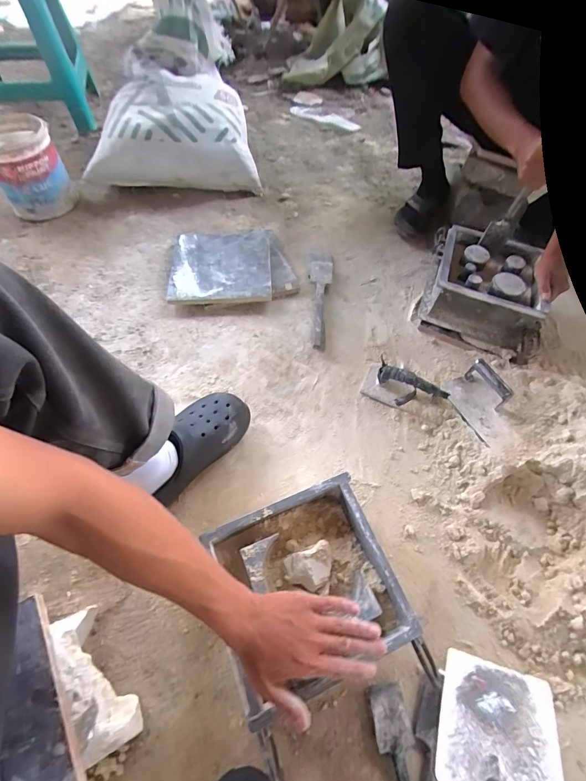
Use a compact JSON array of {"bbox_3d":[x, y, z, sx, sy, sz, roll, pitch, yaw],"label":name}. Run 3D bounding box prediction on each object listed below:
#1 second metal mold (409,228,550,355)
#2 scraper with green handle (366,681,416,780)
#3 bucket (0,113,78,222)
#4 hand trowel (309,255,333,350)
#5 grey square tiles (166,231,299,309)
[{"bbox_3d":[0.473,-0.256,0.916,0.266,0.142,0.280,23,61,9],"label":"second metal mold"},{"bbox_3d":[0.153,0.535,0.494,0.053,0.024,0.233,-7,61,-8],"label":"scraper with green handle"},{"bbox_3d":[-0.692,-0.575,0.981,0.171,0.195,0.171,2,60,-3],"label":"bucket"},{"bbox_3d":[0.065,-0.235,0.933,0.062,0.024,0.316,6,60,-1],"label":"hand trowel"},{"bbox_3d":[-0.163,-0.321,0.967,0.310,0.038,0.257,-11,61,-10],"label":"grey square tiles"}]

